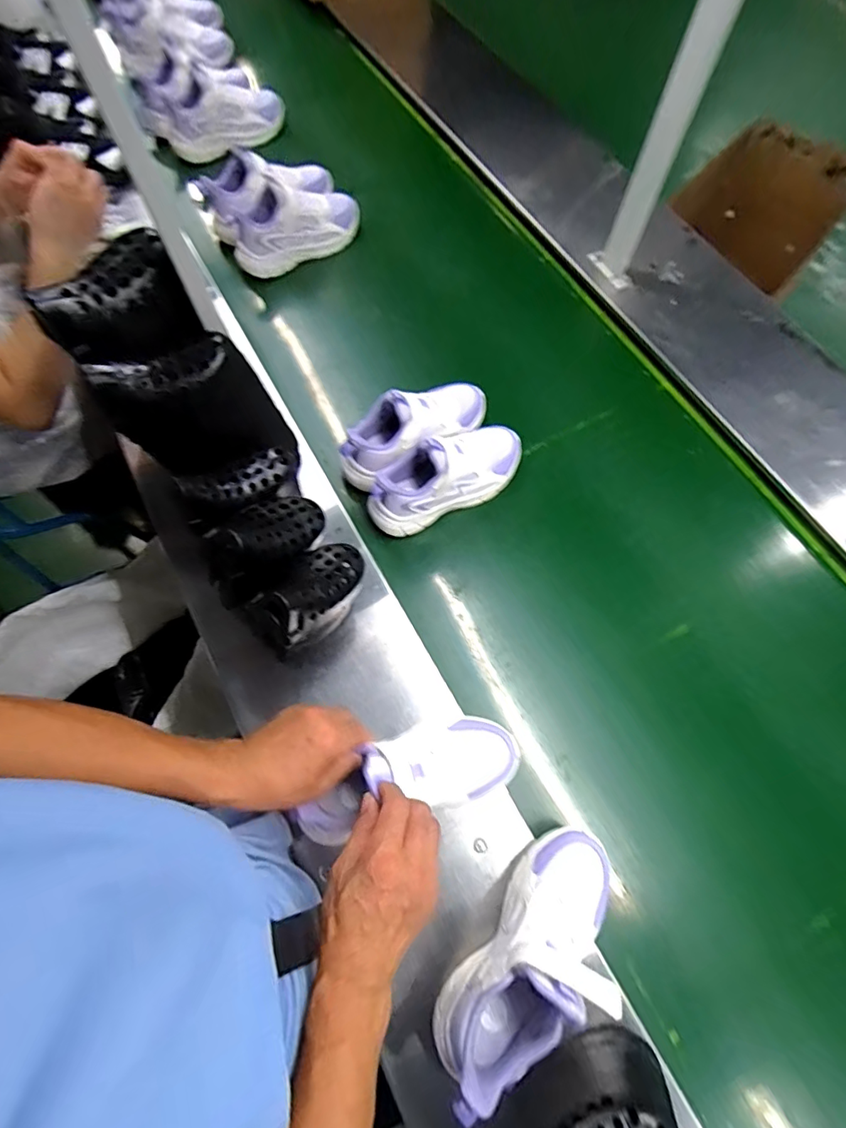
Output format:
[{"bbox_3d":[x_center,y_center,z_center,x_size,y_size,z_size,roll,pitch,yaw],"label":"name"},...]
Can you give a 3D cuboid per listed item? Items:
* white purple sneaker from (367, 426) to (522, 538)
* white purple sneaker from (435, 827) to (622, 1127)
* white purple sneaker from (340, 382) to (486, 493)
[{"bbox_3d":[0.038,-0.123,0.693,0.242,0.124,0.091,-35,75,-12],"label":"white purple sneaker"},{"bbox_3d":[0.115,0.366,0.444,0.103,0.127,0.231,37,74,11],"label":"white purple sneaker"},{"bbox_3d":[-0.009,-0.201,0.706,0.238,0.093,0.085,-36,76,-13],"label":"white purple sneaker"}]

